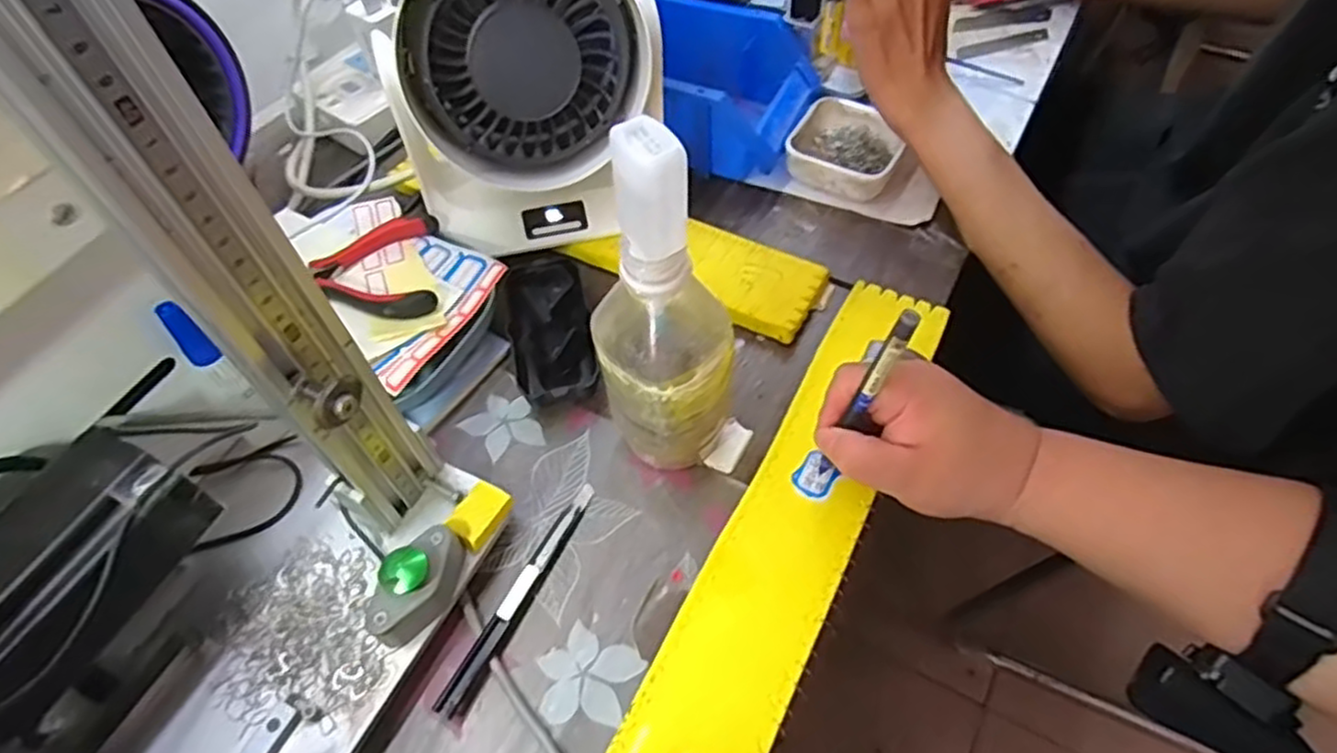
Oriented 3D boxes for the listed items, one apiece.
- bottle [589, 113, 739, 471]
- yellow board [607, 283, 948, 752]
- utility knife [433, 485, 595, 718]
[{"bbox_3d":[-0.003,-0.025,0.357,0.068,0.203,0.055,2,55,4],"label":"bottle"},{"bbox_3d":[0.075,0.069,0.411,0.068,0.009,0.322,21,60,16],"label":"yellow board"},{"bbox_3d":[-0.080,0.116,0.399,0.011,0.008,0.139,22,59,17],"label":"utility knife"}]

